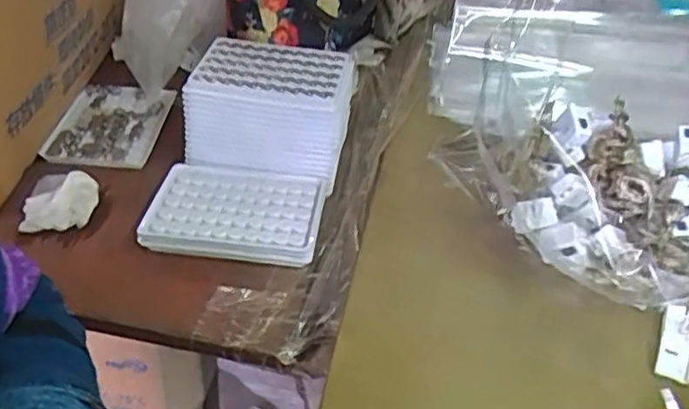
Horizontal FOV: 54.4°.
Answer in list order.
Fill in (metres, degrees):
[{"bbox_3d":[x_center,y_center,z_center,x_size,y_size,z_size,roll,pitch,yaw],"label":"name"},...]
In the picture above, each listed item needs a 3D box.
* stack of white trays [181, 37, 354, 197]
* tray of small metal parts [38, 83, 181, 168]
[{"bbox_3d":[-0.062,-0.085,0.577,0.135,0.069,0.100,5,36,3],"label":"stack of white trays"},{"bbox_3d":[-0.218,-0.076,0.625,0.093,0.012,0.127,5,39,-1],"label":"tray of small metal parts"}]

